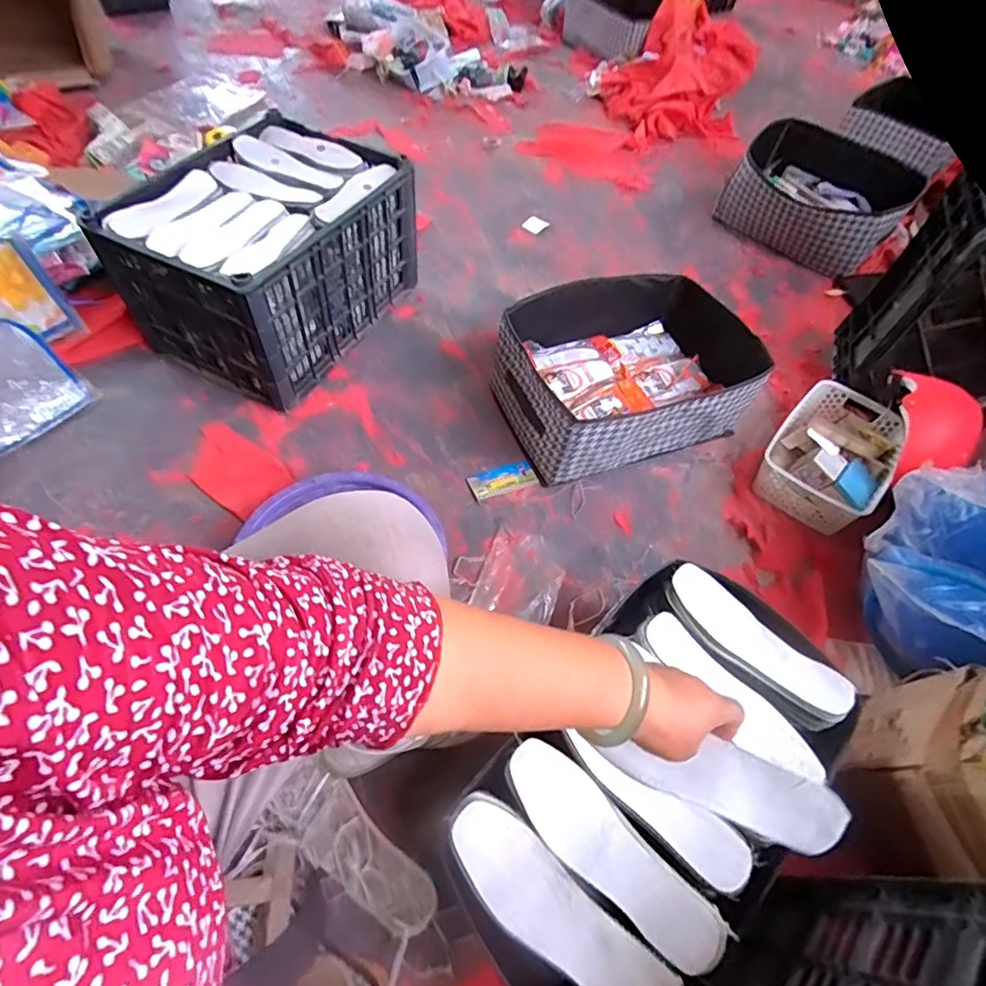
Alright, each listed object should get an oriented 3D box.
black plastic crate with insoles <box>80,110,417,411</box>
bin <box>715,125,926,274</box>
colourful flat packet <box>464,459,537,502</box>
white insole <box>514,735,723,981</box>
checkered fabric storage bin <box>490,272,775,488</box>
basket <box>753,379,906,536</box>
[{"bbox_3d":[-0.424,-0.473,1.095,0.370,0.268,0.484,28,58,13],"label":"black plastic crate with insoles"},{"bbox_3d":[0.848,-0.777,1.454,0.420,0.160,0.319,33,60,16],"label":"bin"},{"bbox_3d":[0.017,-0.023,0.996,0.120,0.011,0.059,-17,60,-16],"label":"colourful flat packet"},{"bbox_3d":[0.106,0.340,0.524,0.069,0.023,0.229,-37,67,-24],"label":"white insole"},{"bbox_3d":[0.247,-0.223,1.047,0.439,0.194,0.316,-18,60,-17],"label":"checkered fabric storage bin"},{"bbox_3d":[0.635,-0.075,1.033,0.197,0.091,0.306,39,61,19],"label":"basket"}]

